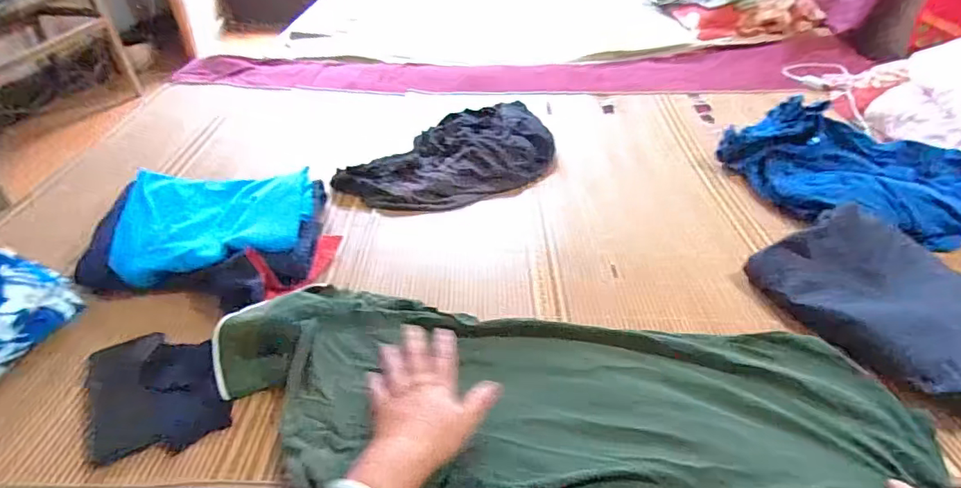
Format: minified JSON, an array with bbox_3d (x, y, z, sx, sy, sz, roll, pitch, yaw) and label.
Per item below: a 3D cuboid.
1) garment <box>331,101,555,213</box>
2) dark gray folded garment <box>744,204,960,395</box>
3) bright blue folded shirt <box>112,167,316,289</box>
[{"bbox_3d":[-0.028,-0.182,1.020,0.291,0.048,0.477,22,43,24],"label":"garment"},{"bbox_3d":[0.555,0.065,0.675,0.242,0.088,0.300,-21,44,-25],"label":"dark gray folded garment"},{"bbox_3d":[-0.394,-0.051,0.762,0.269,0.039,0.231,-13,41,-16],"label":"bright blue folded shirt"}]

